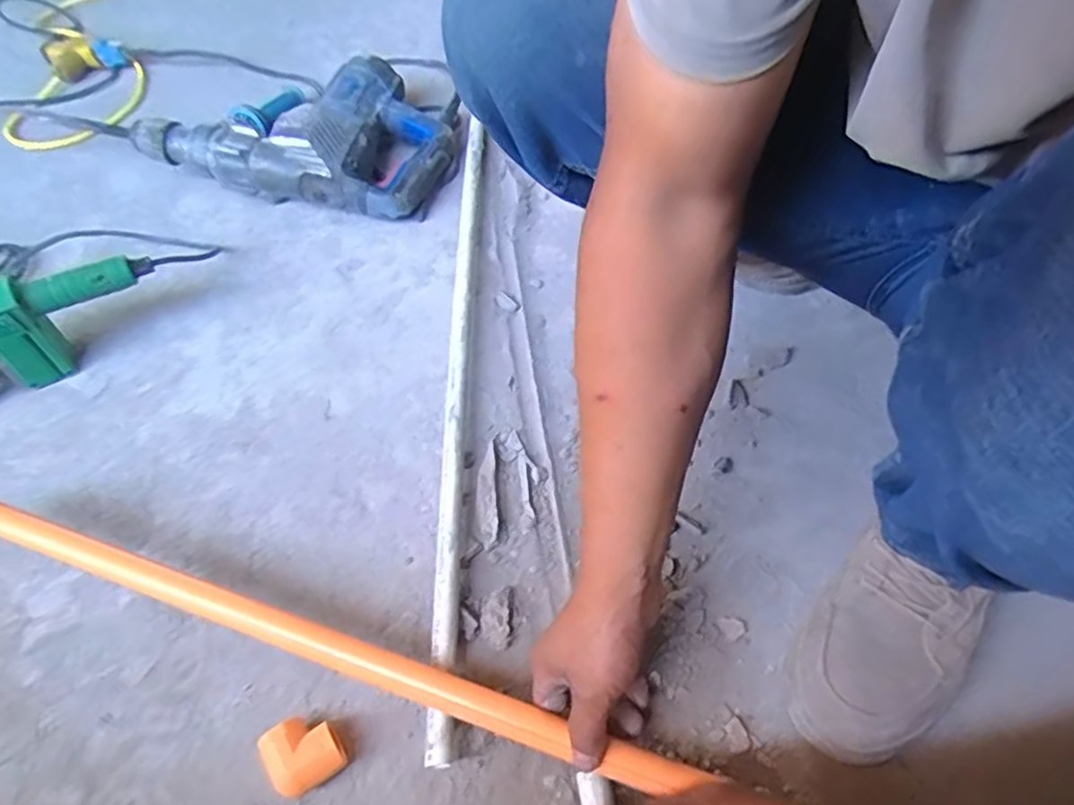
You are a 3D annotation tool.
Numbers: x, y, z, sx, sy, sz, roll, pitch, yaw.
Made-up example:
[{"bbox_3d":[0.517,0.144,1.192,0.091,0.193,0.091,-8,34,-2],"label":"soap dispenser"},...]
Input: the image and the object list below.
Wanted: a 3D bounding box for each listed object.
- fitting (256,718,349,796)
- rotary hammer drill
[{"bbox_3d":[-0.174,0.262,0.488,0.049,0.037,0.049,-33,60,-20],"label":"fitting"},{"bbox_3d":[-0.306,-0.367,0.896,0.380,0.097,0.242,11,56,9],"label":"rotary hammer drill"}]

